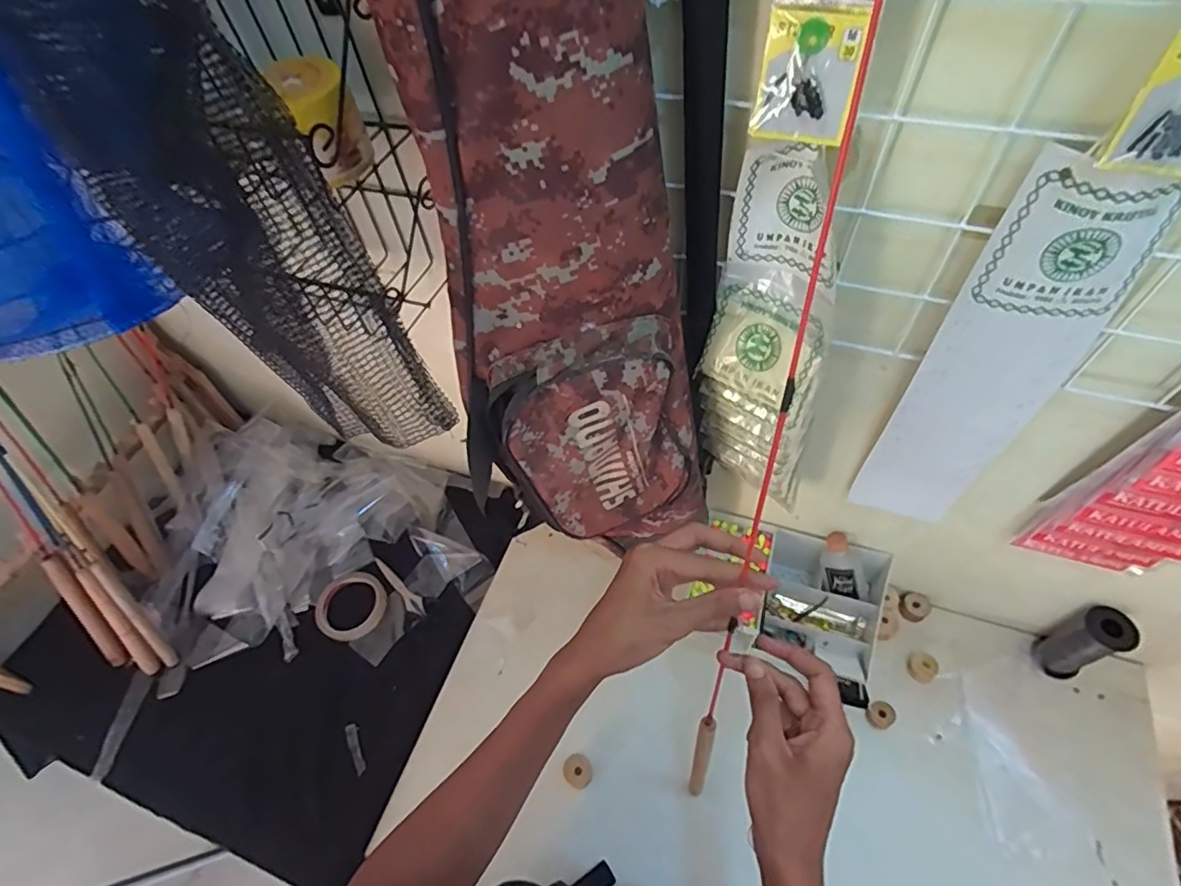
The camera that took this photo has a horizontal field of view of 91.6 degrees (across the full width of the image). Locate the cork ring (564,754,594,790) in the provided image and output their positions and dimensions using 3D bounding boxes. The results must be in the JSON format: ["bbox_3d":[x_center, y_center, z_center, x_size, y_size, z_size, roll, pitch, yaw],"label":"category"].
[{"bbox_3d":[-0.014,0.388,0.679,0.036,0.004,0.033,7,63,-13],"label":"cork ring"}]

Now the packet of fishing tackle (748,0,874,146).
[{"bbox_3d":[0.116,-0.208,0.297,0.049,0.094,0.004,19,50,17],"label":"packet of fishing tackle"}]

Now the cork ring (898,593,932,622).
[{"bbox_3d":[0.431,0.219,0.765,0.039,0.019,0.032,-30,57,-15],"label":"cork ring"}]

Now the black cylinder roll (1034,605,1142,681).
[{"bbox_3d":[0.582,0.237,0.678,0.051,0.119,0.049,-3,55,4],"label":"black cylinder roll"}]

